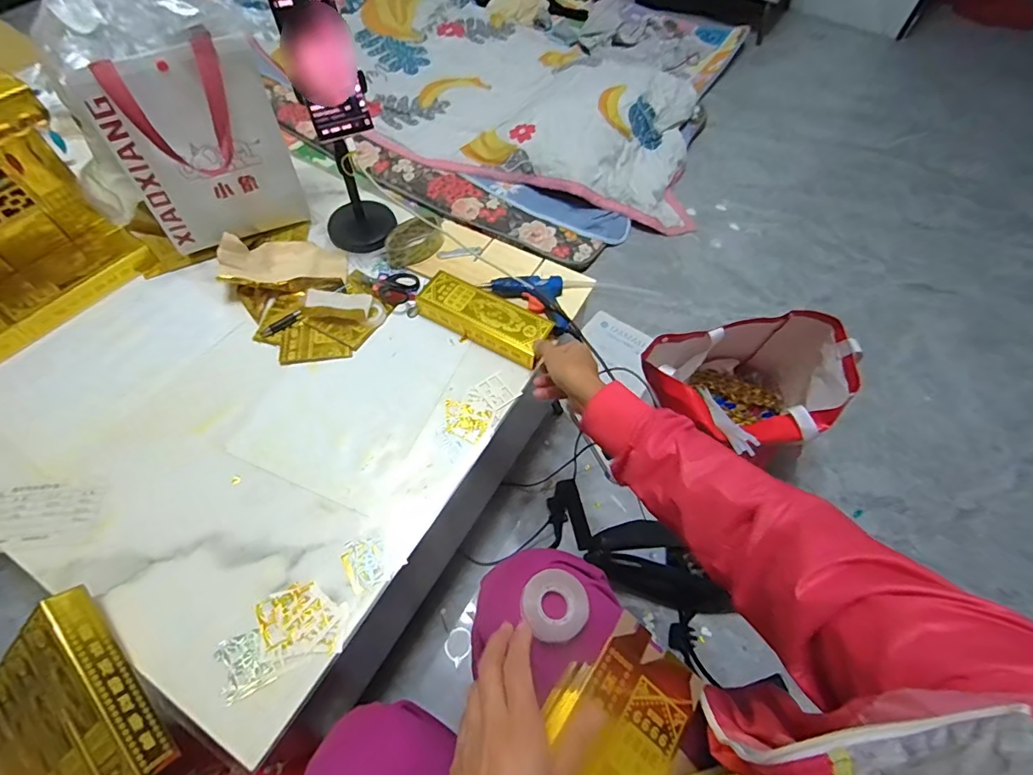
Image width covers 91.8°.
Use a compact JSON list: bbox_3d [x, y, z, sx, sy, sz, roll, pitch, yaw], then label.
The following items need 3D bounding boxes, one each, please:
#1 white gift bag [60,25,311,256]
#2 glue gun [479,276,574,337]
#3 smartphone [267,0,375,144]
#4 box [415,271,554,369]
[{"bbox_3d":[-0.414,-0.307,0.679,0.204,0.250,0.087,-30,65,-19],"label":"white gift bag"},{"bbox_3d":[0.029,-0.143,0.746,0.142,0.032,0.089,28,62,14],"label":"glue gun"},{"bbox_3d":[-0.231,-0.386,0.599,0.073,0.154,0.013,-17,33,-4],"label":"smartphone"},{"bbox_3d":[-0.047,-0.099,0.707,0.189,0.036,0.066,27,62,12],"label":"box"}]

